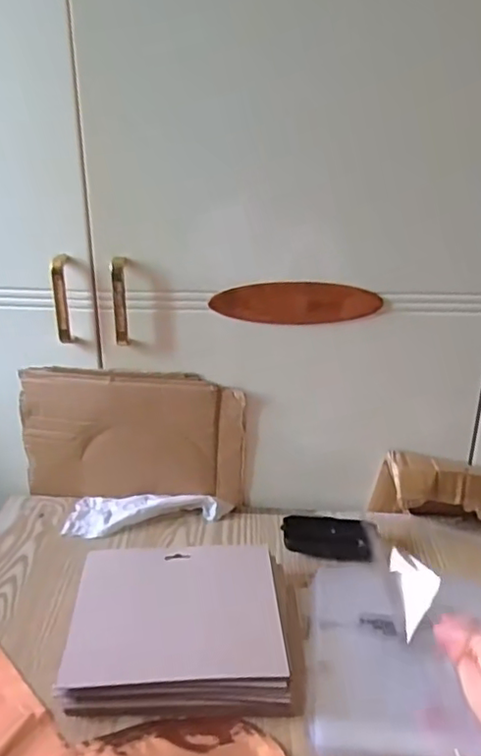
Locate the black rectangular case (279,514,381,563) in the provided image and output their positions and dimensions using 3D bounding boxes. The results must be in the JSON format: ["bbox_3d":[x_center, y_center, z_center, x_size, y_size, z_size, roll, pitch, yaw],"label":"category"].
[{"bbox_3d":[0.106,0.182,0.704,0.108,0.030,0.052,1,22,3],"label":"black rectangular case"}]

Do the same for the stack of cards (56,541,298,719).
[{"bbox_3d":[-0.057,0.231,0.574,0.193,0.039,0.167,-1,22,-1],"label":"stack of cards"}]

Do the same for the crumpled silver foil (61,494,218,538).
[{"bbox_3d":[-0.123,0.161,0.747,0.180,0.027,0.066,-4,22,-10],"label":"crumpled silver foil"}]

